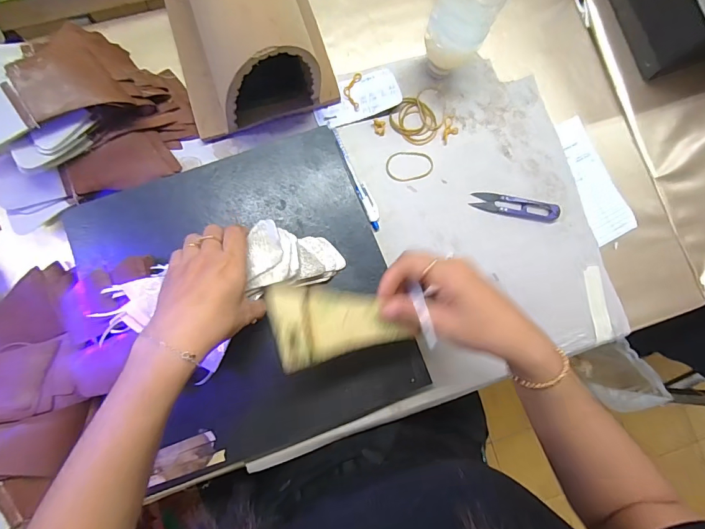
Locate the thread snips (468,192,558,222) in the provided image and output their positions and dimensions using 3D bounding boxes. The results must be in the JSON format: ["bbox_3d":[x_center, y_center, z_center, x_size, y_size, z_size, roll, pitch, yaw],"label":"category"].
[{"bbox_3d":[0.192,-0.068,0.465,0.102,0.009,0.025,10,82,-3],"label":"thread snips"}]

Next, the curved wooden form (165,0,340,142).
[{"bbox_3d":[-0.112,-0.257,0.408,0.164,0.126,0.187,-15,84,-7],"label":"curved wooden form"}]

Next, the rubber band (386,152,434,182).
[{"bbox_3d":[0.068,-0.117,0.469,0.057,0.004,0.036,-10,83,-6],"label":"rubber band"}]

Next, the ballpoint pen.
[{"bbox_3d":[0.004,-0.105,0.459,0.015,0.008,0.137,-23,85,-7],"label":"ballpoint pen"}]

